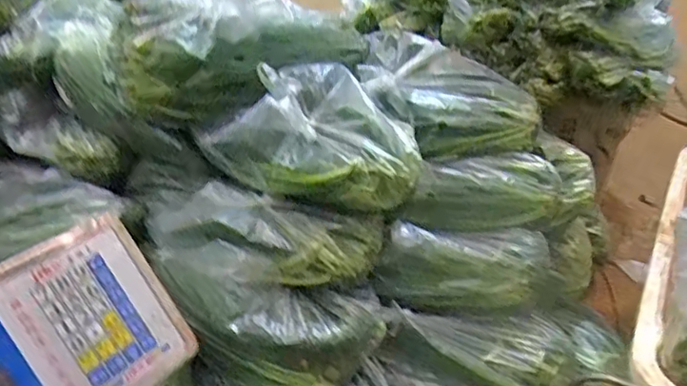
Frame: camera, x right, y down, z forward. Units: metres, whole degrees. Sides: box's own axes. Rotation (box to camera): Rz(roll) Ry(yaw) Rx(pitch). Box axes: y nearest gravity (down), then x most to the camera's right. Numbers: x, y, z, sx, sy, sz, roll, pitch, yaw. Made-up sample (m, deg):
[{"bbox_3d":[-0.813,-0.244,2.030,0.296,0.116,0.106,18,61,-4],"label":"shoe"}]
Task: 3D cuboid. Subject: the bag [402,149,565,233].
[{"bbox_3d":[0.234,-0.003,1.000,0.289,0.085,0.097,-6,30,-8],"label":"bag"}]

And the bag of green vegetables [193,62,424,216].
[{"bbox_3d":[-0.051,-0.087,0.914,0.341,0.155,0.195,-5,30,-6],"label":"bag of green vegetables"}]

